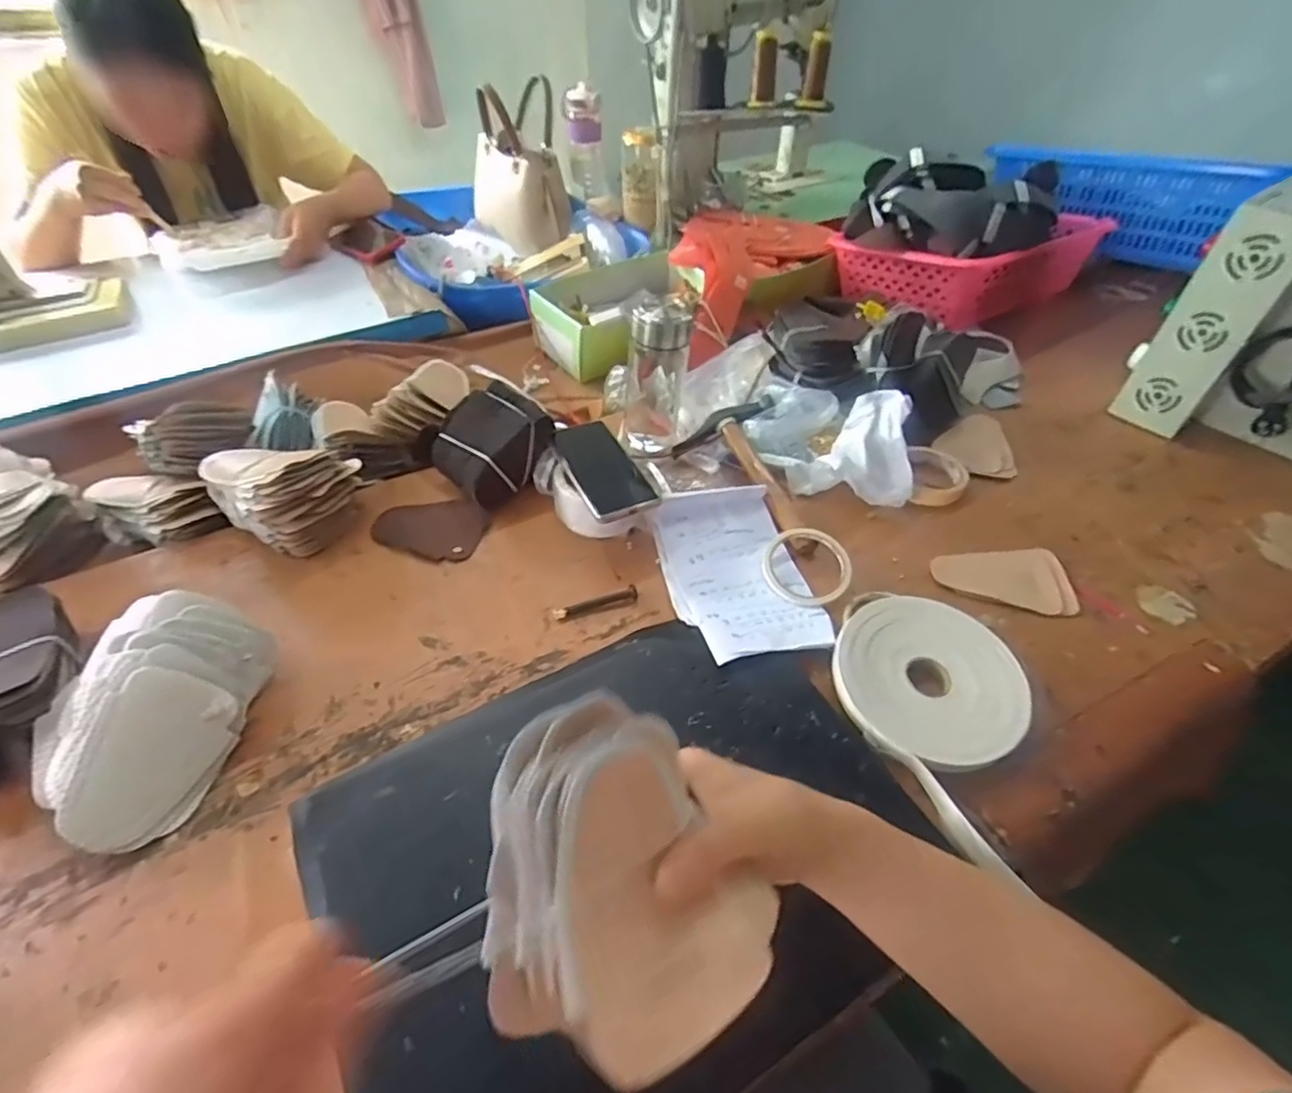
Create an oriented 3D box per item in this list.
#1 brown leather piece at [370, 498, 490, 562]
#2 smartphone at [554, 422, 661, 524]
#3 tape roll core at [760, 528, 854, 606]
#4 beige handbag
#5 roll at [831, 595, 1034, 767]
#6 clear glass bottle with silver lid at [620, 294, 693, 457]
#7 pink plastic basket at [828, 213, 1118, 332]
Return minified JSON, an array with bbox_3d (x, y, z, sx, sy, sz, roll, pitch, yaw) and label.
[{"bbox_3d":[-0.248,-0.024,0.702,0.126,0.010,0.089,9,47,8],"label":"brown leather piece"},{"bbox_3d":[-0.048,-0.089,0.690,0.076,0.011,0.160,-18,49,-17],"label":"smartphone"},{"bbox_3d":[0.168,0.023,0.649,0.094,0.027,0.091,16,48,14],"label":"tape roll core"},{"bbox_3d":[-0.271,-0.793,1.291,0.175,0.266,0.216,-14,47,-14],"label":"beige handbag"},{"bbox_3d":[0.251,0.117,0.540,0.161,0.022,0.138,6,67,4],"label":"roll"},{"bbox_3d":[0.013,-0.198,0.731,0.072,0.183,0.053,1,45,0],"label":"clear glass bottle with silver lid"},{"bbox_3d":[0.582,-0.536,1.114,0.457,0.130,0.282,-26,51,-24],"label":"pink plastic basket"}]

